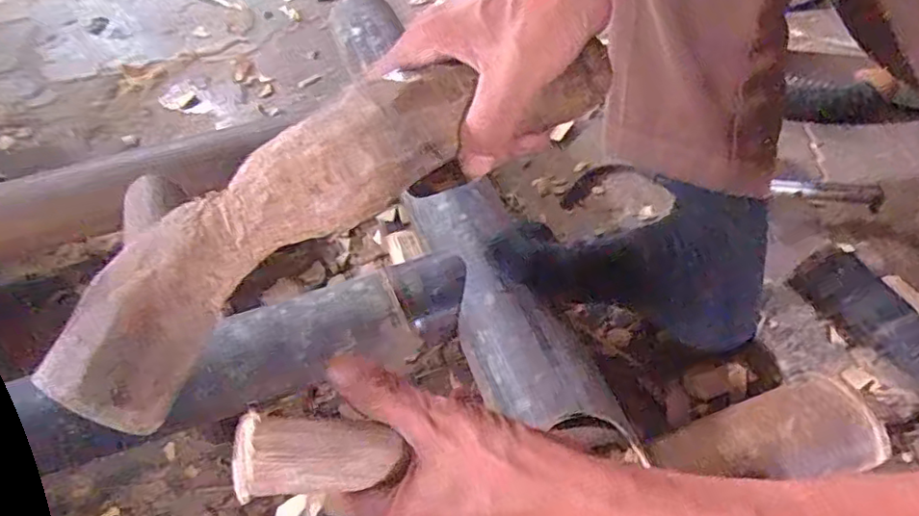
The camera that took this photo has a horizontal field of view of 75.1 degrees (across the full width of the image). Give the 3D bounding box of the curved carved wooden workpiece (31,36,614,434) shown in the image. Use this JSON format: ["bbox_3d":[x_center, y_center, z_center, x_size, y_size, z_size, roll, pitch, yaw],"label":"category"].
[{"bbox_3d":[-0.047,-0.034,0.270,0.277,0.049,0.063,-36,58,-13],"label":"curved carved wooden workpiece"}]

